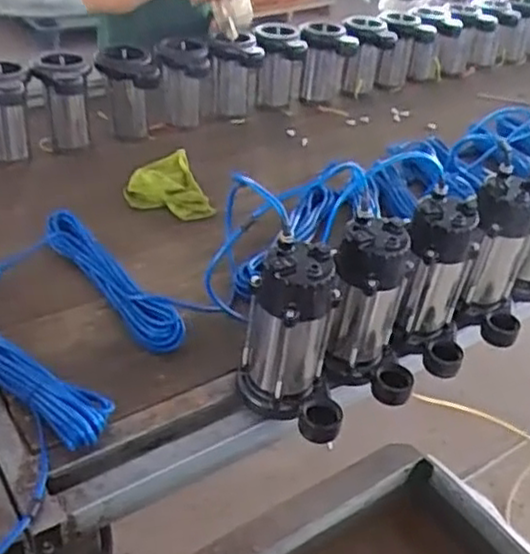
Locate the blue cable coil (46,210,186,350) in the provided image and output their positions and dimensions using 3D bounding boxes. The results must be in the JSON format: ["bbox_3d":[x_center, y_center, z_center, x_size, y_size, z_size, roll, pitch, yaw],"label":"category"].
[{"bbox_3d":[-0.248,0.002,1.149,0.080,0.051,0.365,-23,45,-35],"label":"blue cable coil"}]

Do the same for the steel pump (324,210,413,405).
[{"bbox_3d":[0.154,0.049,0.981,0.133,0.236,0.101,9,36,4],"label":"steel pump"}]

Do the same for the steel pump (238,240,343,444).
[{"bbox_3d":[0.042,0.079,0.910,0.112,0.215,0.134,-2,36,-12],"label":"steel pump"}]

